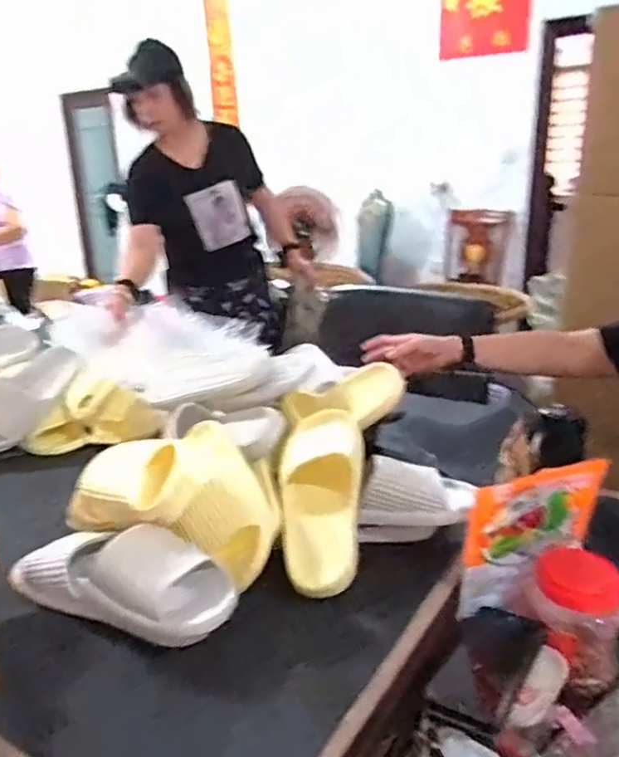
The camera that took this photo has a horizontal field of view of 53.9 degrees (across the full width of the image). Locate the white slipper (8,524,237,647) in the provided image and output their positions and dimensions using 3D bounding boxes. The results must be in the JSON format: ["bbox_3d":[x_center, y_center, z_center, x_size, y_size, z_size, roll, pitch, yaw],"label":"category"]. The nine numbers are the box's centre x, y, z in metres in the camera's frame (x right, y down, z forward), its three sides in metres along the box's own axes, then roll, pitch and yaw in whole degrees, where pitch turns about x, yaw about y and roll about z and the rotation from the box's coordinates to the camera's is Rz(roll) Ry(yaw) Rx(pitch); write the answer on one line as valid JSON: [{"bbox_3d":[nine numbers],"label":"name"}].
[{"bbox_3d":[-0.205,0.199,0.649,0.258,0.082,0.100,9,22,28],"label":"white slipper"}]

